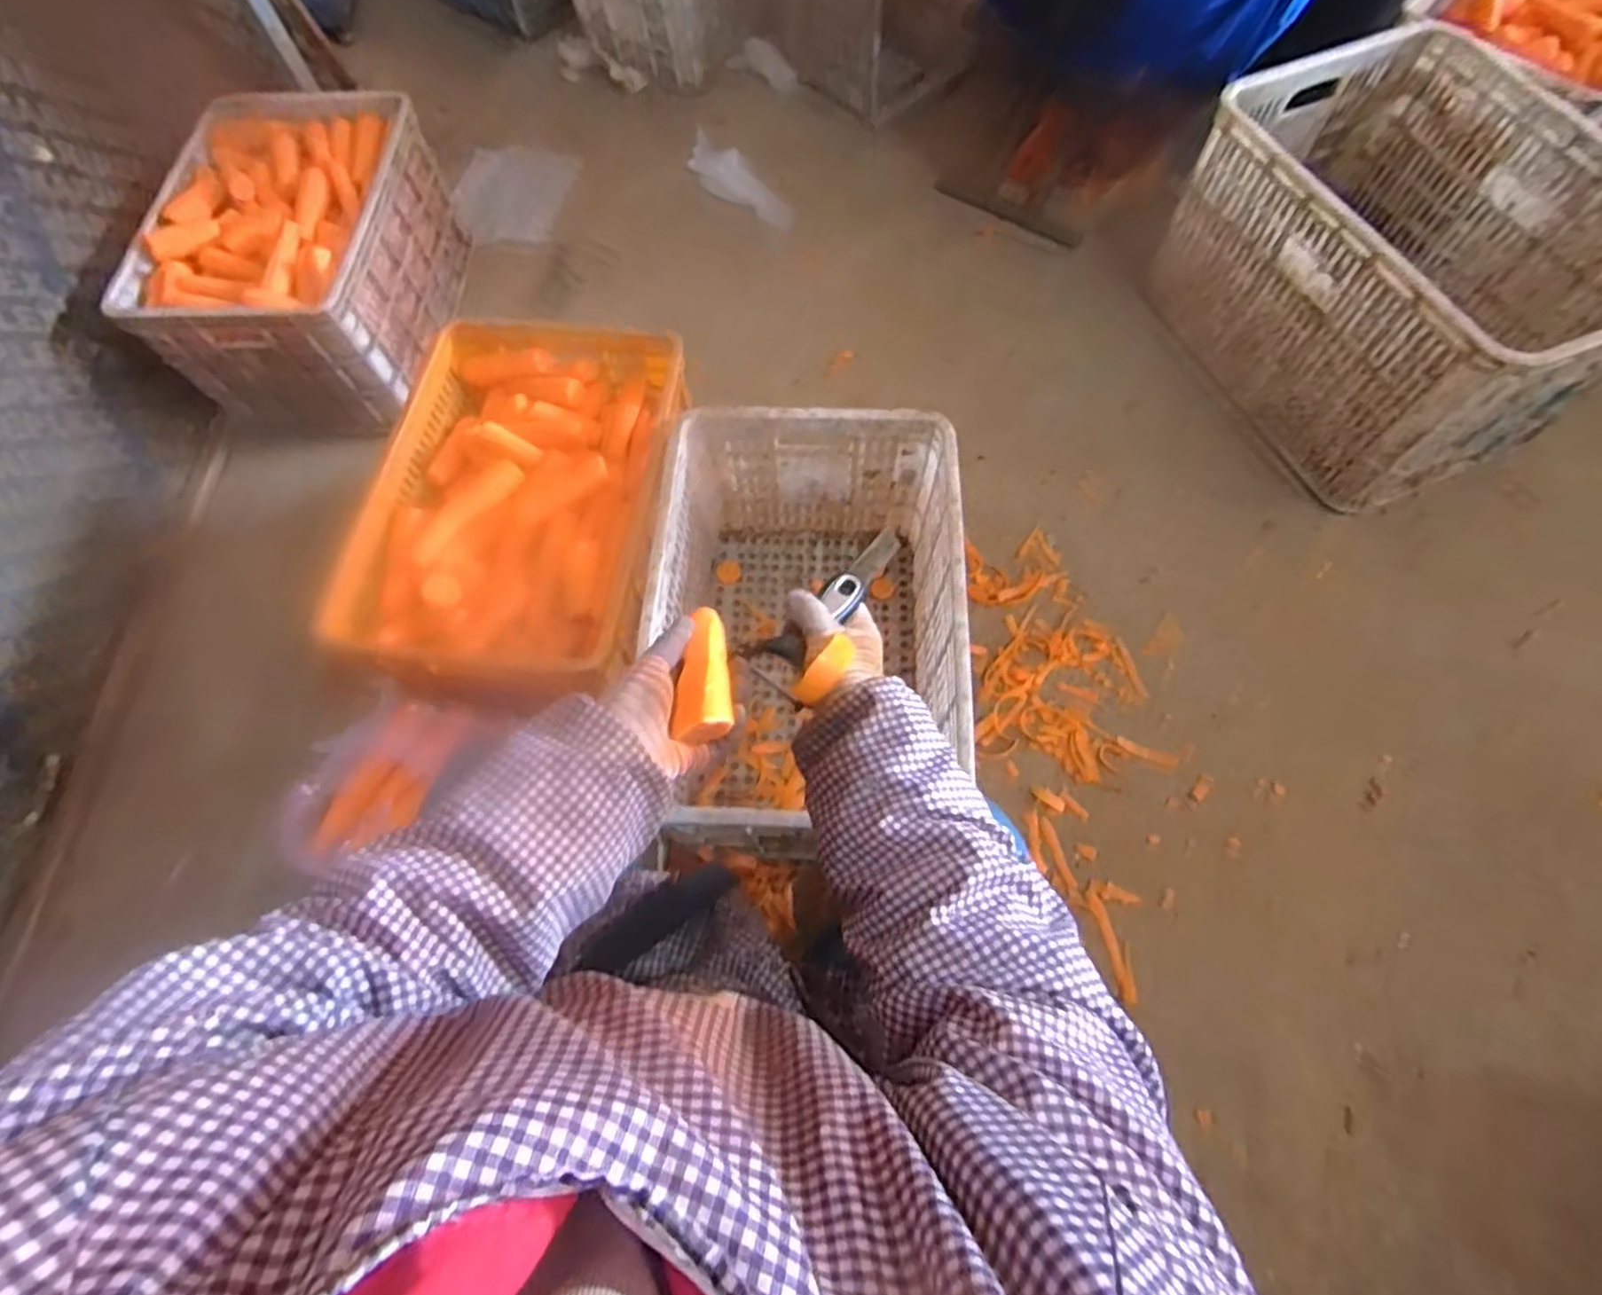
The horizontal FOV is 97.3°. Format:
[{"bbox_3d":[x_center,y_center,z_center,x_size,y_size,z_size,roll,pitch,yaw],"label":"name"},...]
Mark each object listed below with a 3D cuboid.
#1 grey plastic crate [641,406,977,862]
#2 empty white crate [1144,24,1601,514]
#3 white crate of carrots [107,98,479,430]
[{"bbox_3d":[0.014,-0.031,0.903,0.355,0.265,0.469,-2,66,2],"label":"grey plastic crate"},{"bbox_3d":[0.845,-0.533,1.039,0.346,0.336,0.558,-20,67,-5],"label":"empty white crate"},{"bbox_3d":[-0.787,-0.633,1.157,0.327,0.241,0.499,2,66,4],"label":"white crate of carrots"}]

